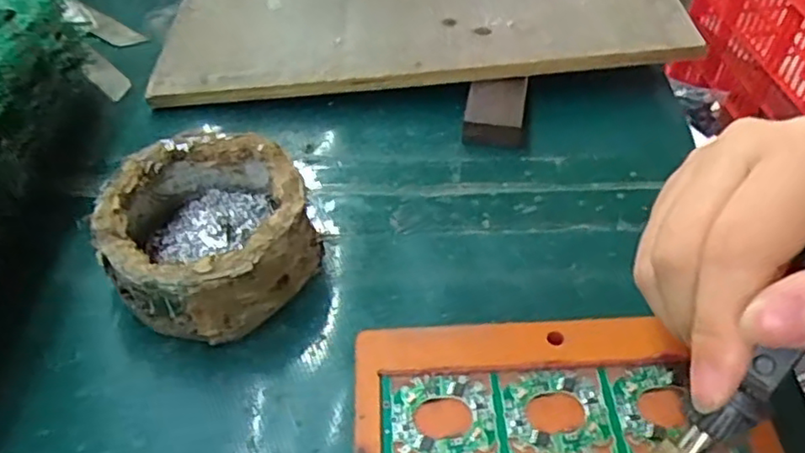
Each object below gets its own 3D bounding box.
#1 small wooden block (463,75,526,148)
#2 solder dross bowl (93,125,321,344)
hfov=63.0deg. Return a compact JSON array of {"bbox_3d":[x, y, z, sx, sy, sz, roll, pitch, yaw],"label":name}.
[{"bbox_3d":[0.049,-0.060,0.347,0.030,0.014,0.042,6,47,6],"label":"small wooden block"},{"bbox_3d":[-0.082,0.003,0.277,0.080,0.044,0.082,0,47,0],"label":"solder dross bowl"}]

